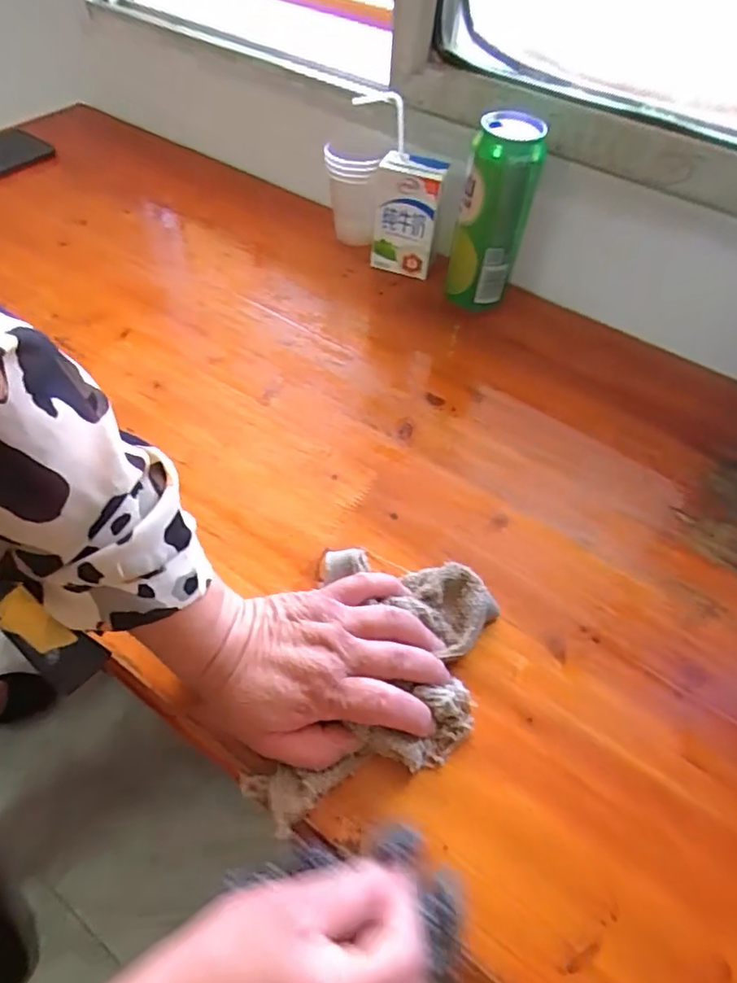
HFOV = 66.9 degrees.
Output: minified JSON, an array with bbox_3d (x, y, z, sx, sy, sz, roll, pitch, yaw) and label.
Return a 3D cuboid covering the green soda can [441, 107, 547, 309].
[{"bbox_3d":[0.117,-0.260,0.546,0.070,0.172,0.059,16,55,7],"label":"green soda can"}]

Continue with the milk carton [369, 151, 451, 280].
[{"bbox_3d":[0.041,-0.299,0.611,0.073,0.110,0.045,16,55,8],"label":"milk carton"}]

